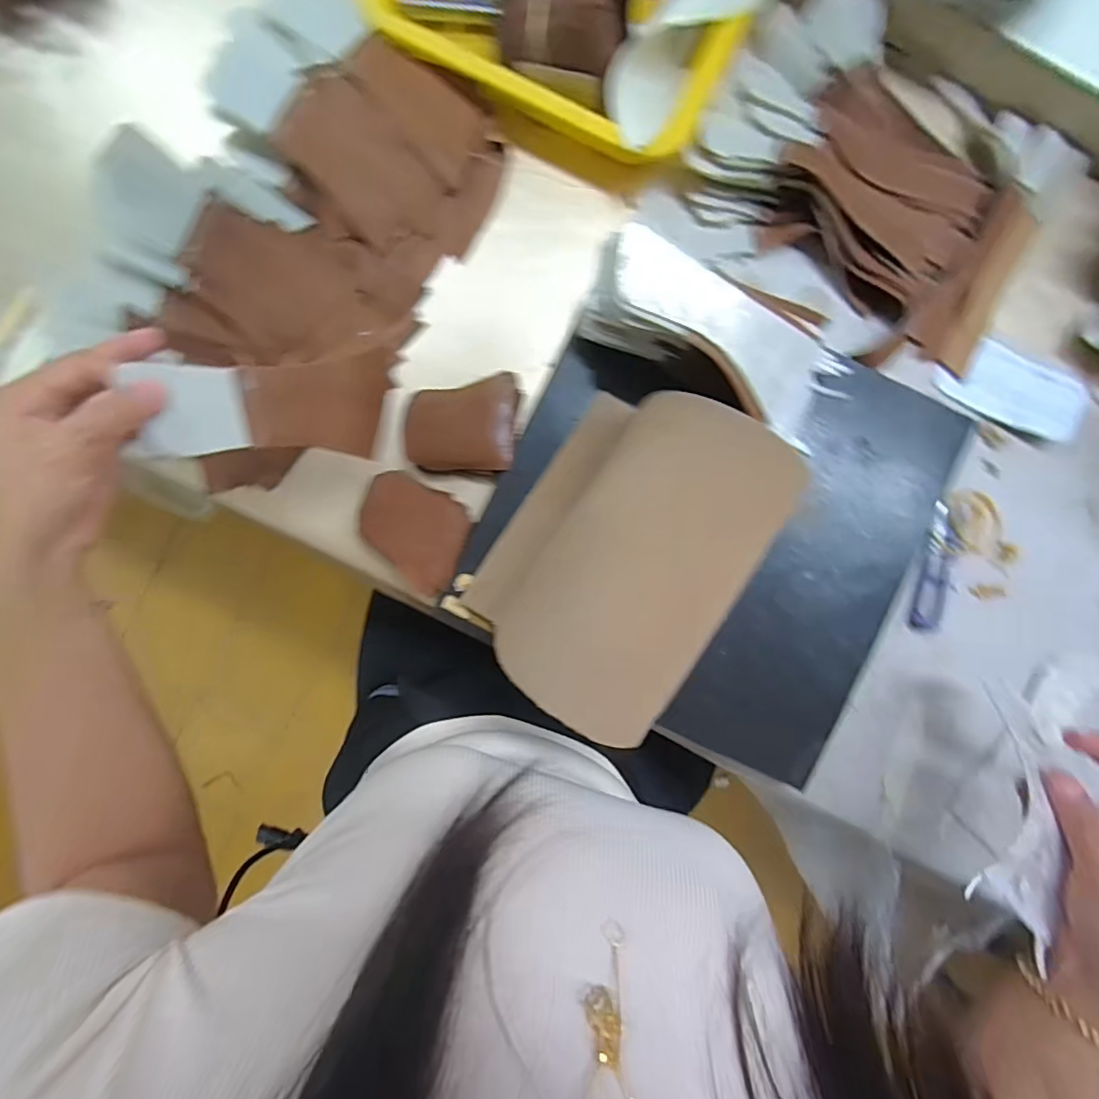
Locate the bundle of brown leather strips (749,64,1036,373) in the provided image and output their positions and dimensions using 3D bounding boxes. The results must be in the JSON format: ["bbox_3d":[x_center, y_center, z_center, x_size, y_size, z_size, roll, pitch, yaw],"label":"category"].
[{"bbox_3d":[0.265,-0.245,0.397,0.194,0.033,0.135,31,92,-1],"label":"bundle of brown leather strips"}]

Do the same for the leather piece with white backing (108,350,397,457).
[{"bbox_3d":[-0.161,-0.091,0.330,0.004,0.138,0.067,19,110,42],"label":"leather piece with white backing"}]

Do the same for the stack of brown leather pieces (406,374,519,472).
[{"bbox_3d":[-0.066,-0.096,0.415,0.080,0.021,0.071,3,92,0],"label":"stack of brown leather pieces"}]

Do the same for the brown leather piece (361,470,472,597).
[{"bbox_3d":[-0.101,-0.016,0.410,0.086,0.004,0.066,36,92,-1],"label":"brown leather piece"}]

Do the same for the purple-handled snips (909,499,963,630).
[{"bbox_3d":[0.302,0.015,0.424,0.025,0.005,0.098,10,92,0],"label":"purple-handled snips"}]

